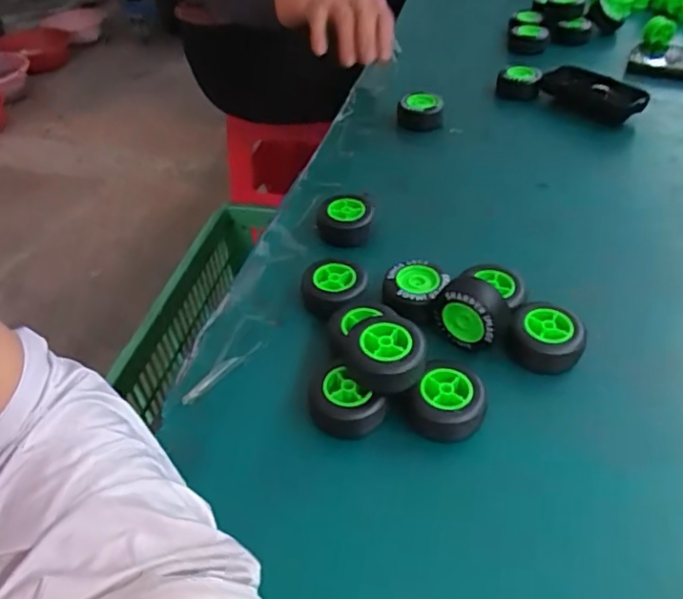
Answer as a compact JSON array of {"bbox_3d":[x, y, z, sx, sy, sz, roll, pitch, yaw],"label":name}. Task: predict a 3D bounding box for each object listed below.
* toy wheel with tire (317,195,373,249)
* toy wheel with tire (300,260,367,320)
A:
[{"bbox_3d":[0.002,-0.063,0.501,0.046,0.024,0.048,-2,42,2],"label":"toy wheel with tire"},{"bbox_3d":[-0.006,-0.007,0.443,0.045,0.018,0.047,-2,42,2],"label":"toy wheel with tire"}]

